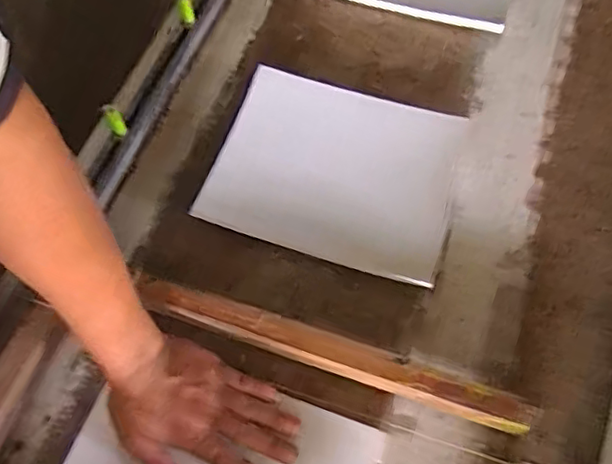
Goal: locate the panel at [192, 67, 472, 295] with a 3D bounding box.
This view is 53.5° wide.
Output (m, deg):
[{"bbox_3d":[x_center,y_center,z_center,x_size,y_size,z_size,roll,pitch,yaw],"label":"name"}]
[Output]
[{"bbox_3d":[0.034,-0.072,0.721,0.278,0.026,0.224,18,69,7],"label":"panel"}]

